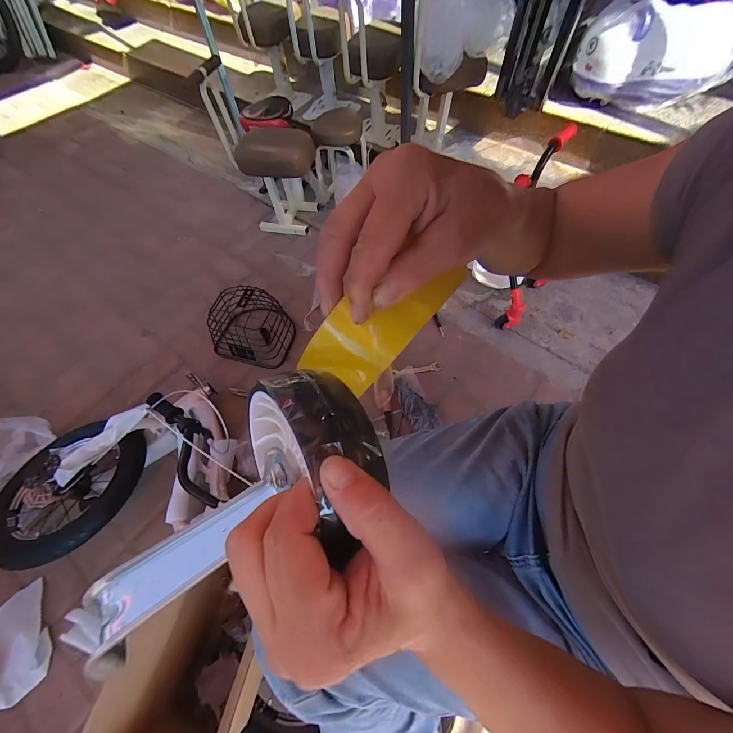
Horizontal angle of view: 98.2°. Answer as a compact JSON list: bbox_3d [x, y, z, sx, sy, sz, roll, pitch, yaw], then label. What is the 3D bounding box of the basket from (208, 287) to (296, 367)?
[{"bbox_3d":[-0.349,-0.124,0.983,0.211,0.143,0.202,14,63,9],"label":"basket"}]

